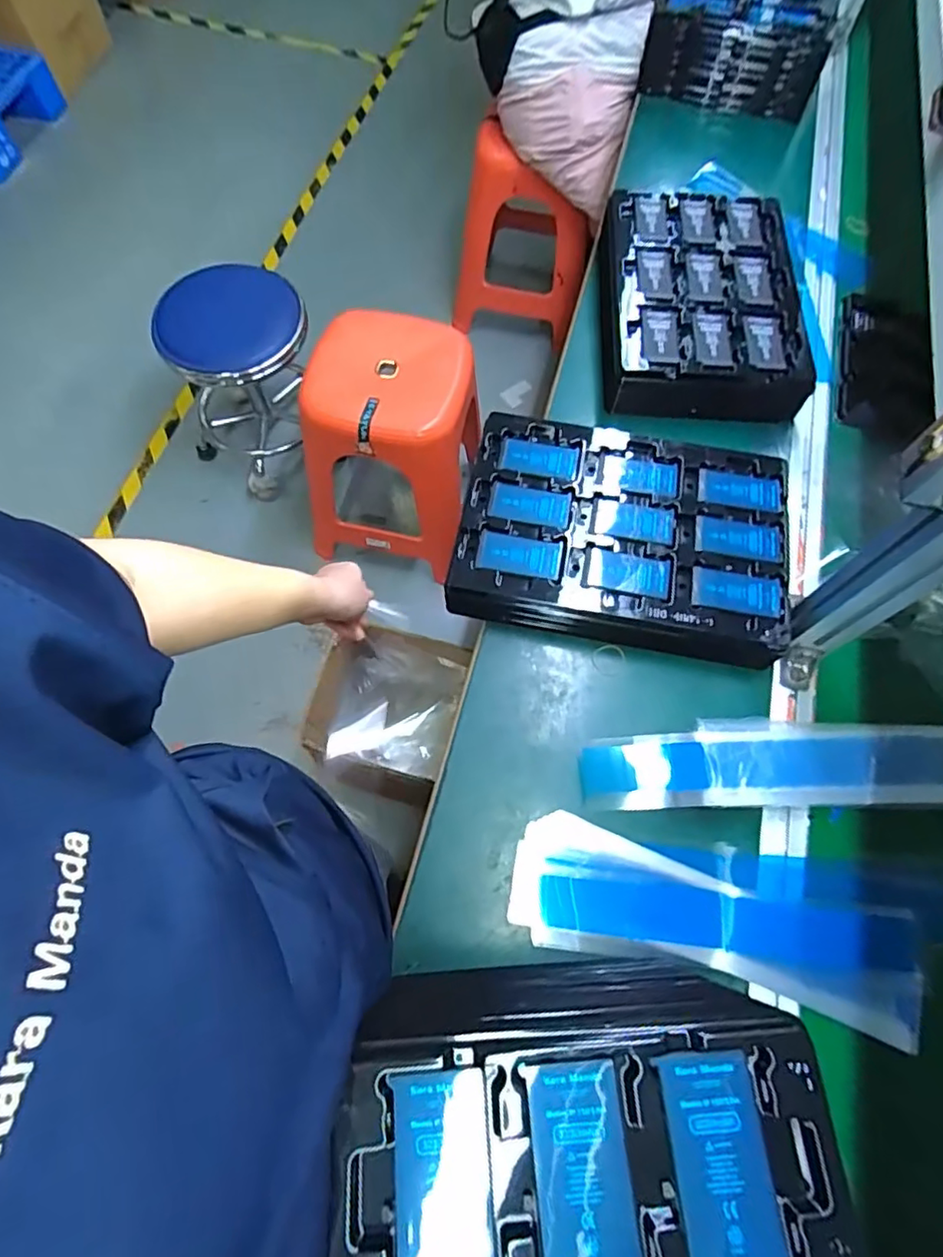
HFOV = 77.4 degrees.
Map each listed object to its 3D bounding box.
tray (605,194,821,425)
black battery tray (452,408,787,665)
[{"bbox_3d":[0.295,-0.427,0.762,0.237,0.061,0.329,4,67,0],"label":"tray"},{"bbox_3d":[0.157,-0.101,0.625,0.326,0.053,0.229,10,68,2],"label":"black battery tray"}]

